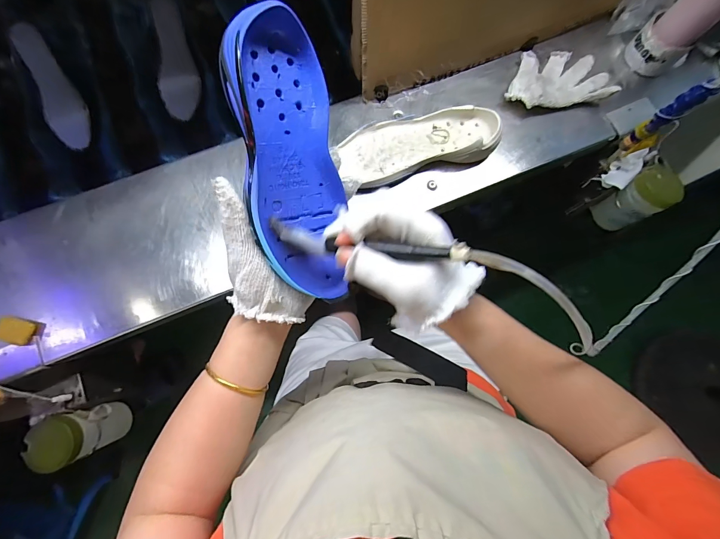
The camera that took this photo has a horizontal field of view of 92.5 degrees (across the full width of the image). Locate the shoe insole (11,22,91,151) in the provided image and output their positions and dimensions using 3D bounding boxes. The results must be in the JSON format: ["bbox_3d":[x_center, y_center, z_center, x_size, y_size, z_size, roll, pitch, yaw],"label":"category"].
[{"bbox_3d":[-0.518,-0.309,0.588,0.060,0.006,0.196,-18,104,-16],"label":"shoe insole"}]

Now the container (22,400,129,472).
[{"bbox_3d":[-0.454,0.270,0.569,0.075,0.130,0.074,0,77,0],"label":"container"}]

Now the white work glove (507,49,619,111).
[{"bbox_3d":[0.331,-0.326,0.589,0.182,0.038,0.108,-9,77,-2],"label":"white work glove"}]

